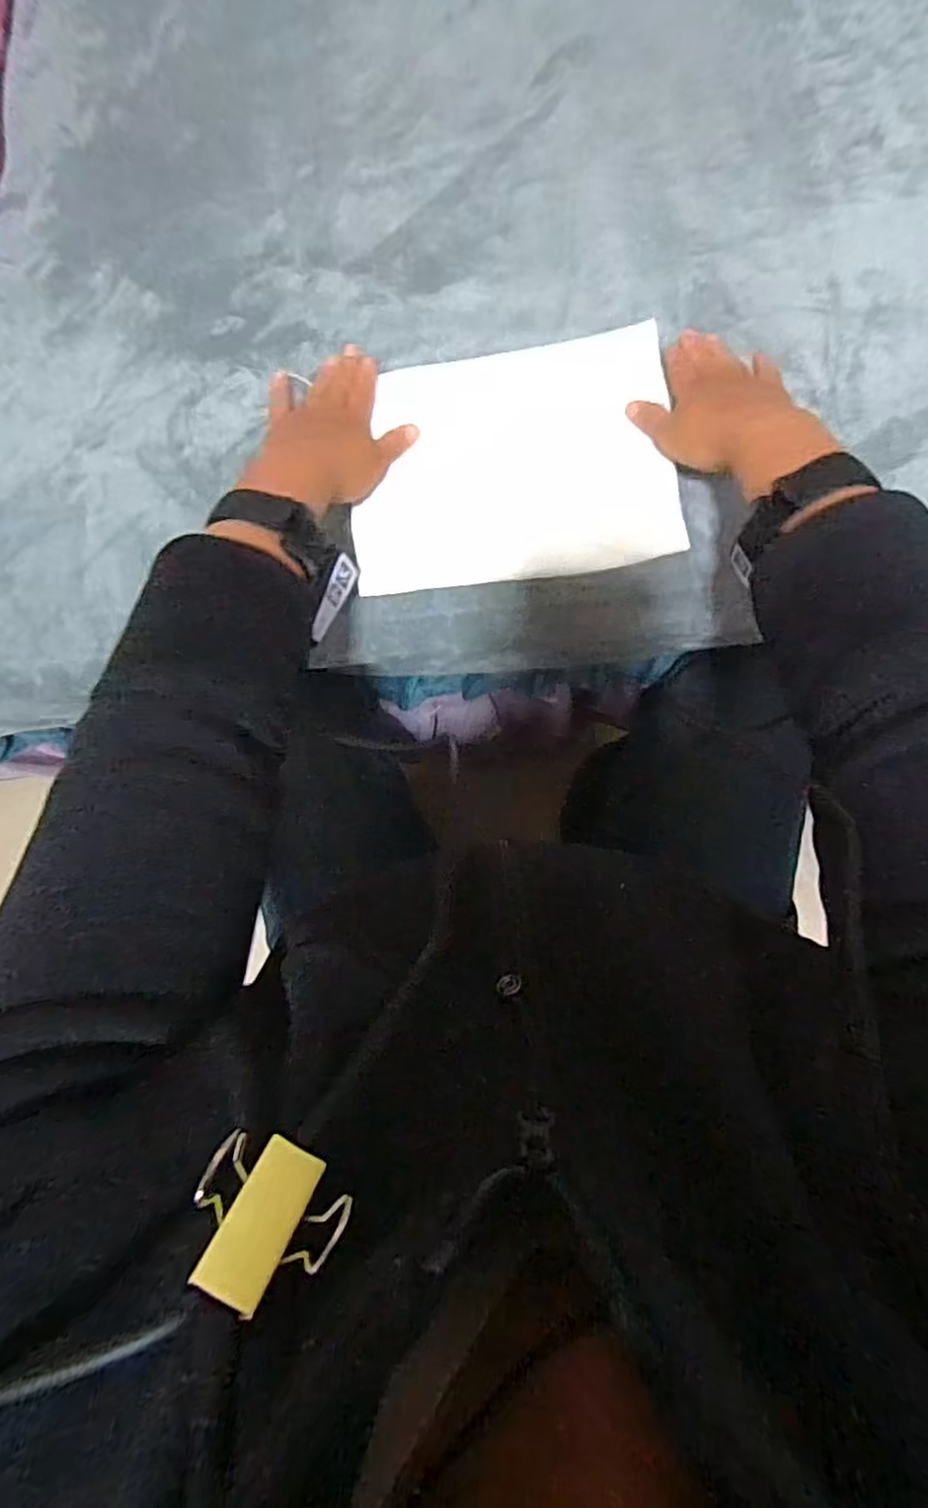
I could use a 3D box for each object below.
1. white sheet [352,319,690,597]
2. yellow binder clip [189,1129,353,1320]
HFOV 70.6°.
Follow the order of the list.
[{"bbox_3d":[0.032,-0.218,0.485,0.227,0.018,0.178,-7,82,6],"label":"white sheet"},{"bbox_3d":[-0.047,0.113,0.156,0.032,0.033,0.015,29,128,5],"label":"yellow binder clip"}]

